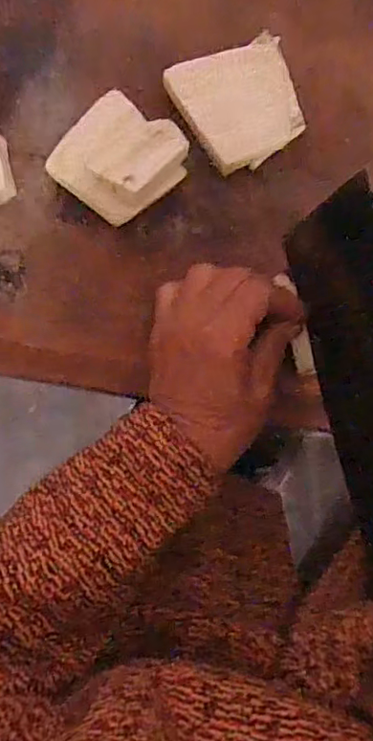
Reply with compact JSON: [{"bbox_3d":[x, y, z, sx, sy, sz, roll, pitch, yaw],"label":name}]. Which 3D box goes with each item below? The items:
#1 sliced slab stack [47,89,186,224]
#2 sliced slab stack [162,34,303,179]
[{"bbox_3d":[-0.041,-0.135,0.352,0.072,0.028,0.074,35,82,3],"label":"sliced slab stack"},{"bbox_3d":[0.035,-0.169,0.366,0.075,0.026,0.073,-22,84,-5],"label":"sliced slab stack"}]

